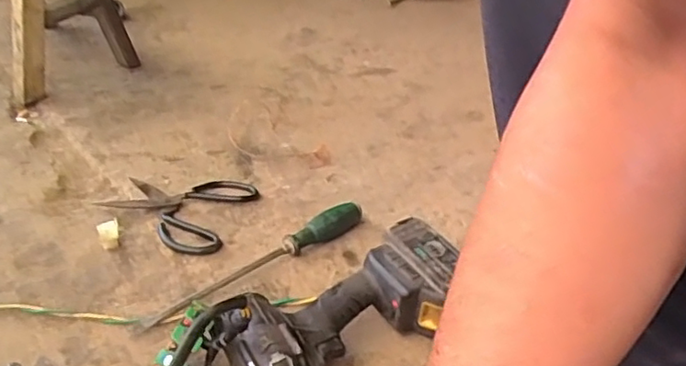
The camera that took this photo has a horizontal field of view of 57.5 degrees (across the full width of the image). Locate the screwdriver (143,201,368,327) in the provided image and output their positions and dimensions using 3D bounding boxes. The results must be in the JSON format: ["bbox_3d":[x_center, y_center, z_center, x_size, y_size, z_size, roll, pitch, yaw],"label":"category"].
[{"bbox_3d":[-0.092,0.085,0.710,0.294,0.033,0.027,-23,40,-34],"label":"screwdriver"}]

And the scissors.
[{"bbox_3d":[-0.220,0.028,0.807,0.179,0.013,0.172,10,33,12],"label":"scissors"}]

